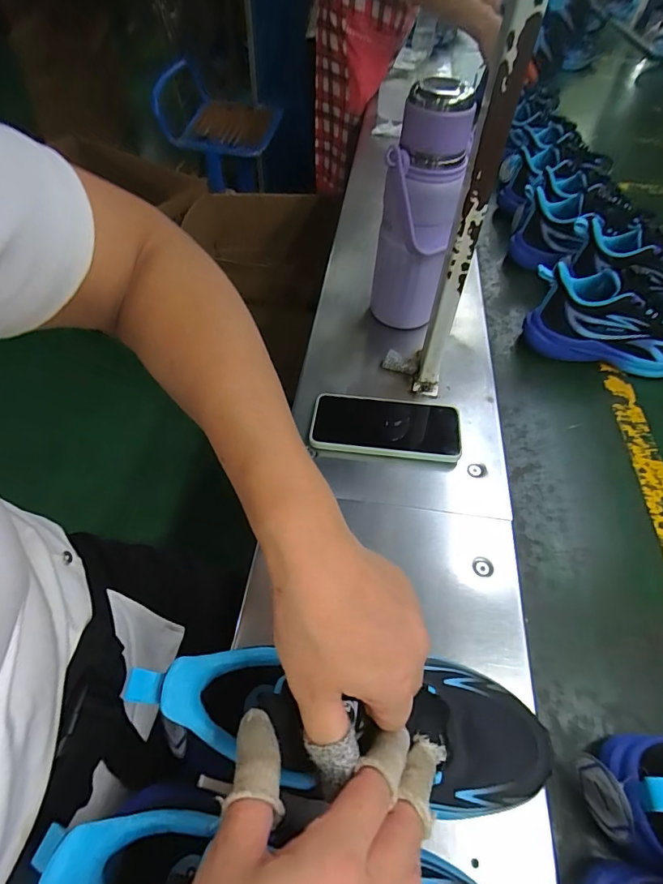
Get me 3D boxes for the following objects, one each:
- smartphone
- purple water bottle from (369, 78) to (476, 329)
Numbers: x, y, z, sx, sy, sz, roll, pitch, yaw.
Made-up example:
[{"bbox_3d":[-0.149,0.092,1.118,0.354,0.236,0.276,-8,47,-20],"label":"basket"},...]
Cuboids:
[{"bbox_3d":[0.060,-0.019,0.506,0.162,0.017,0.082,6,53,1],"label":"smartphone"},{"bbox_3d":[0.096,-0.247,0.529,0.082,0.259,0.072,10,54,4],"label":"purple water bottle"}]

